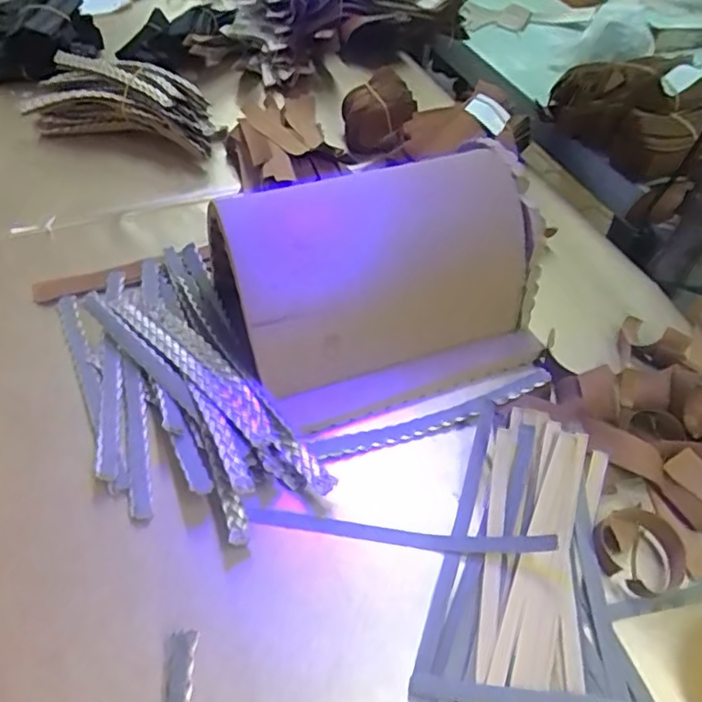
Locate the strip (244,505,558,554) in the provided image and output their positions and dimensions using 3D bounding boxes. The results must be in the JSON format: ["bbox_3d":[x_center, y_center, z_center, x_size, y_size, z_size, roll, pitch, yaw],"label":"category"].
[{"bbox_3d":[0.024,0.096,0.328,0.164,0.025,0.010,7,48,4],"label":"strip"}]

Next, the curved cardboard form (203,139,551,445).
[{"bbox_3d":[0.023,-0.038,0.386,0.190,0.114,0.121,-18,51,-17],"label":"curved cardboard form"}]

